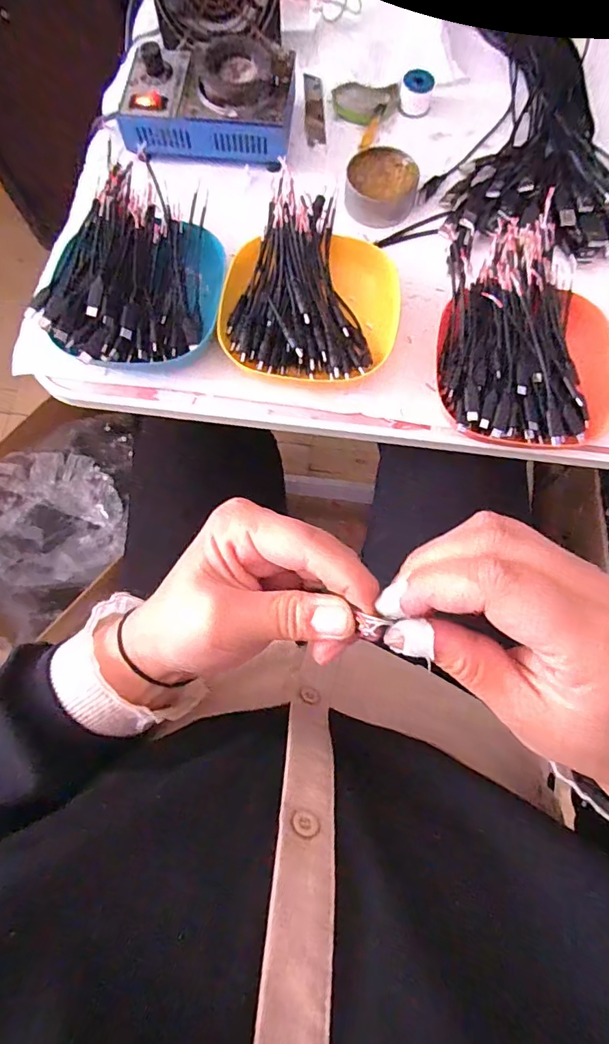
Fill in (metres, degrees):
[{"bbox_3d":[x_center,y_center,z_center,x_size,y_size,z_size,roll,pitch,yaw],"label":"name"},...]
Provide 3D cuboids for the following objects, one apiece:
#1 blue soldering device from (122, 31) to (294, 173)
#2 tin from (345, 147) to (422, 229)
[{"bbox_3d":[-0.088,-0.385,0.456,0.155,0.051,0.094,1,75,1],"label":"blue soldering device"},{"bbox_3d":[0.069,-0.299,0.455,0.062,0.026,0.071,14,76,4],"label":"tin"}]

